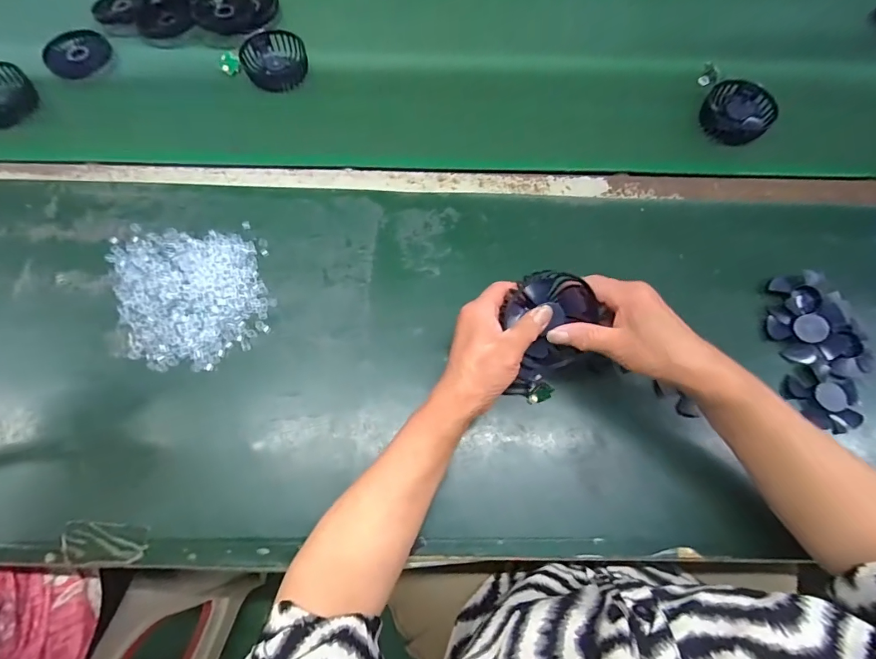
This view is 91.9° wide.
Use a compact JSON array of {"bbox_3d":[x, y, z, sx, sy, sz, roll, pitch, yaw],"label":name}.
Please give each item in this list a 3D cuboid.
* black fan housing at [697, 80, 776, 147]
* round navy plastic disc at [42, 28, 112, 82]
[{"bbox_3d":[0.422,-0.307,0.599,0.091,0.035,0.090,2,68,-4],"label":"black fan housing"},{"bbox_3d":[-0.520,-0.401,0.611,0.086,0.006,0.094,1,68,-1],"label":"round navy plastic disc"}]

